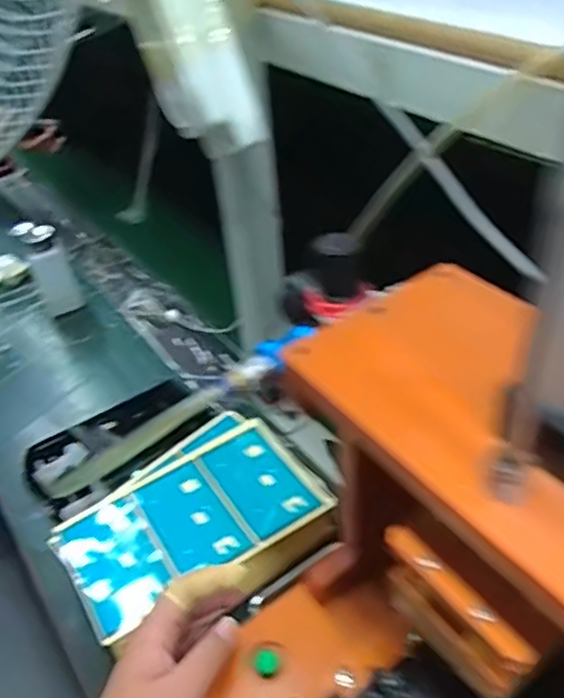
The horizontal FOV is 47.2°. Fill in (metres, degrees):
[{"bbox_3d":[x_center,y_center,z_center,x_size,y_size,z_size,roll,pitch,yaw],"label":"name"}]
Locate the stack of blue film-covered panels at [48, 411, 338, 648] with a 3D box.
[{"bbox_3d":[-0.094,0.159,0.624,0.239,0.028,0.163,-32,49,-17],"label":"stack of blue film-covered panels"}]

